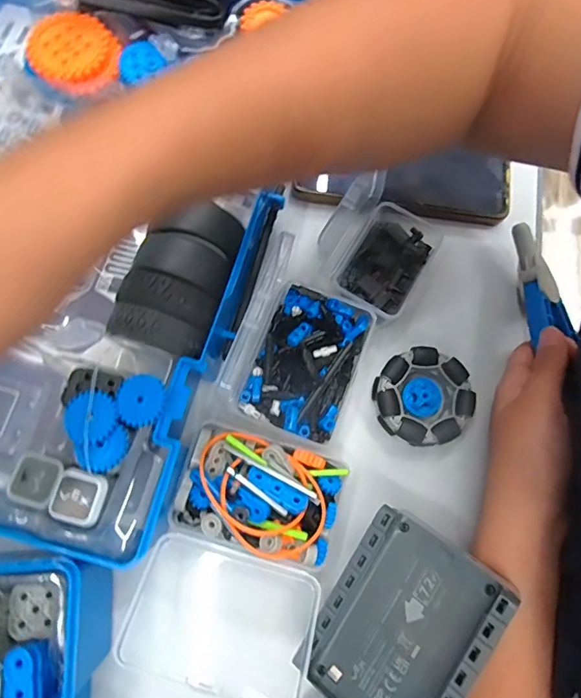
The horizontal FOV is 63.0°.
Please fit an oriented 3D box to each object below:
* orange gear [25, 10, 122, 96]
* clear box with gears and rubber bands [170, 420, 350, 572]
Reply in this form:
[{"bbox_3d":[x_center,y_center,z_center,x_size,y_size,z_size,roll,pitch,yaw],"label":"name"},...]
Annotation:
[{"bbox_3d":[-0.136,-0.188,0.299,0.053,0.009,0.056,0,76,-1],"label":"orange gear"},{"bbox_3d":[-0.016,0.086,0.285,0.097,0.034,0.065,16,76,3],"label":"clear box with gears and rubber bands"}]

